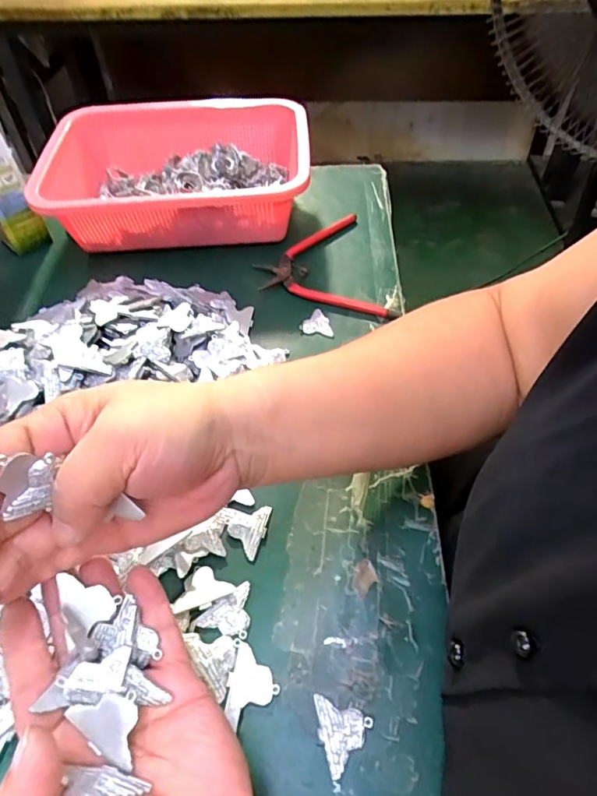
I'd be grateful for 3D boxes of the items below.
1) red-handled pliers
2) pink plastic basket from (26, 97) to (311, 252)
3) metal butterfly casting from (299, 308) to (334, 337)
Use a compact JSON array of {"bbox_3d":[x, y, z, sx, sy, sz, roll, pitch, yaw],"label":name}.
[{"bbox_3d":[0.016,-0.129,0.497,0.111,0.011,0.153,-7,51,-3],"label":"red-handled pliers"},{"bbox_3d":[-0.128,-0.229,0.534,0.268,0.087,0.182,-3,51,1],"label":"pink plastic basket"},{"bbox_3d":[0.020,-0.065,0.444,0.029,0.004,0.027,30,58,24],"label":"metal butterfly casting"}]

